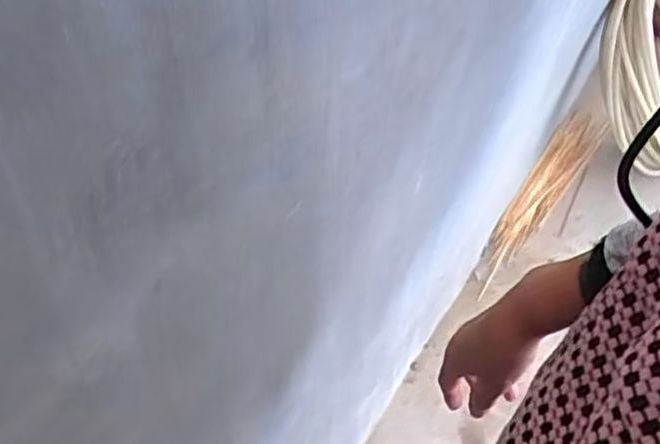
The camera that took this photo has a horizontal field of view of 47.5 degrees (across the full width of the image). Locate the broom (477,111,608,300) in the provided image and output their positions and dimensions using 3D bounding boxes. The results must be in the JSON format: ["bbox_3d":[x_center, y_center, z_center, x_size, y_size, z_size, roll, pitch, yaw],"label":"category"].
[{"bbox_3d":[0.470,-0.071,1.685,0.084,0.066,0.532,27,59,24],"label":"broom"}]

